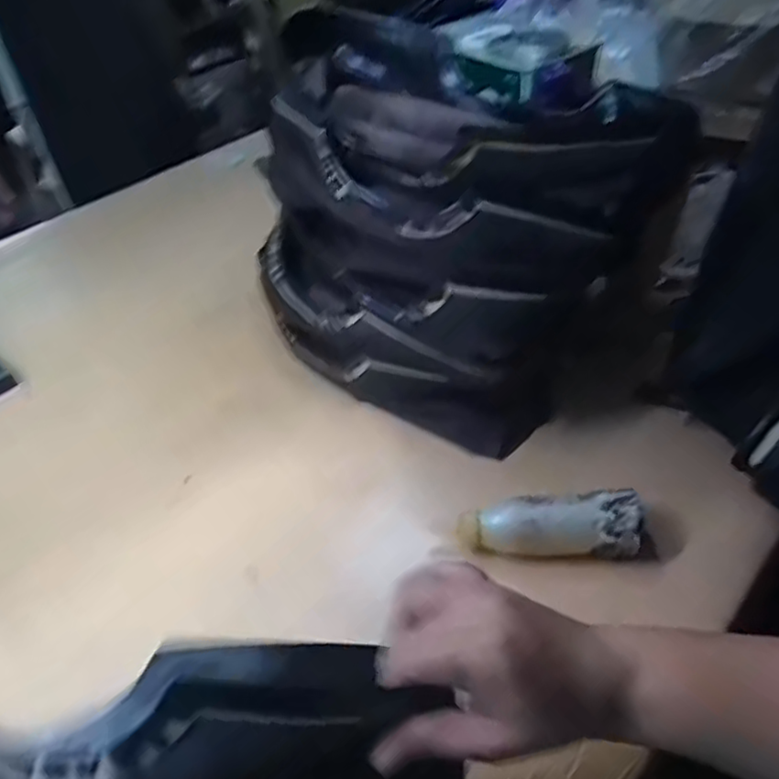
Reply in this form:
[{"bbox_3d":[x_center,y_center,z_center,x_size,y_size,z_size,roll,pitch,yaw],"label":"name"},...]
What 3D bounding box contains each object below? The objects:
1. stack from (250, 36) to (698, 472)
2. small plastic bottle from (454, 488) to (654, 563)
[{"bbox_3d":[0.052,-0.133,0.582,0.339,0.249,0.221,28,53,30],"label":"stack"},{"bbox_3d":[0.121,0.098,0.486,0.140,0.041,0.045,0,44,5],"label":"small plastic bottle"}]

